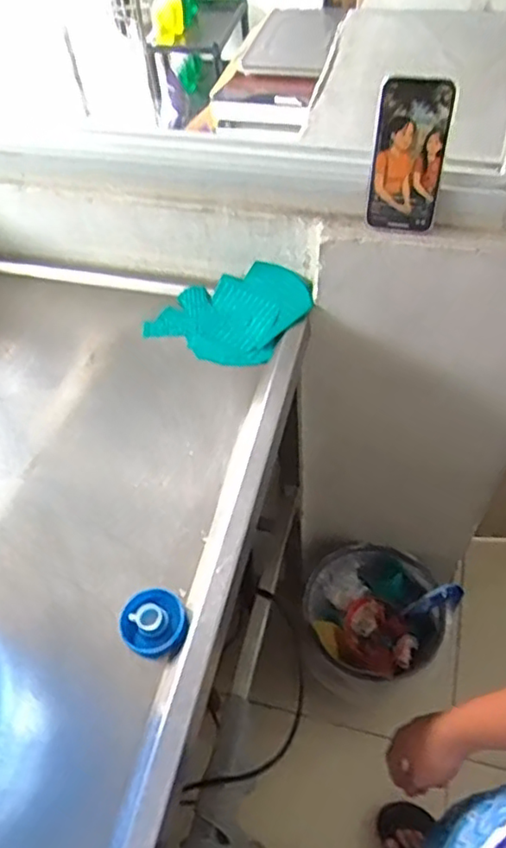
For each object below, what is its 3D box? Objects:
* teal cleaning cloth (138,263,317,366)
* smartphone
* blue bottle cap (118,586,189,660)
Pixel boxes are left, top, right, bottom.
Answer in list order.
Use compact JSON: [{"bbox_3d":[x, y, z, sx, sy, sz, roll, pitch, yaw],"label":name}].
[{"bbox_3d":[-0.030,-0.146,0.788,0.173,0.043,0.152,27,60,22],"label":"teal cleaning cloth"},{"bbox_3d":[0.160,-0.276,0.644,0.074,0.146,0.017,13,38,15],"label":"smartphone"},{"bbox_3d":[-0.089,0.177,0.560,0.061,0.017,0.058,-2,53,3],"label":"blue bottle cap"}]

